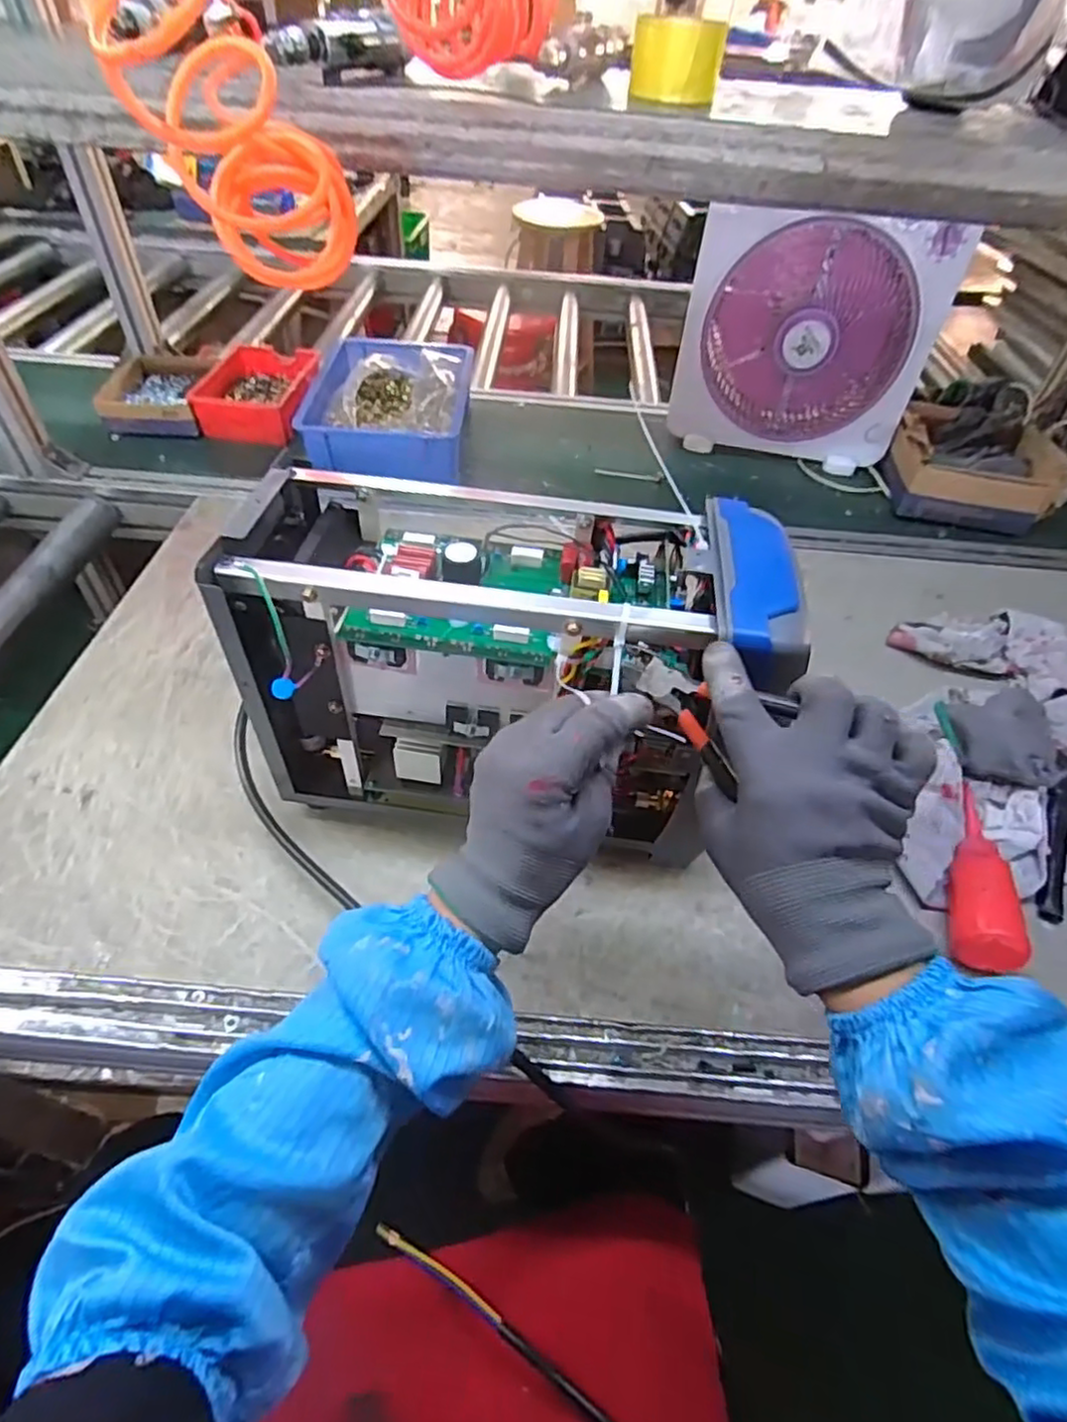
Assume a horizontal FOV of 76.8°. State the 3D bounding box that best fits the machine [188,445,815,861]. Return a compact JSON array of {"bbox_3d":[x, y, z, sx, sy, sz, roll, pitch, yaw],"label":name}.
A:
[{"bbox_3d":[-0.019,-0.044,0.517,0.352,0.235,0.207,9,47,5],"label":"machine"}]

